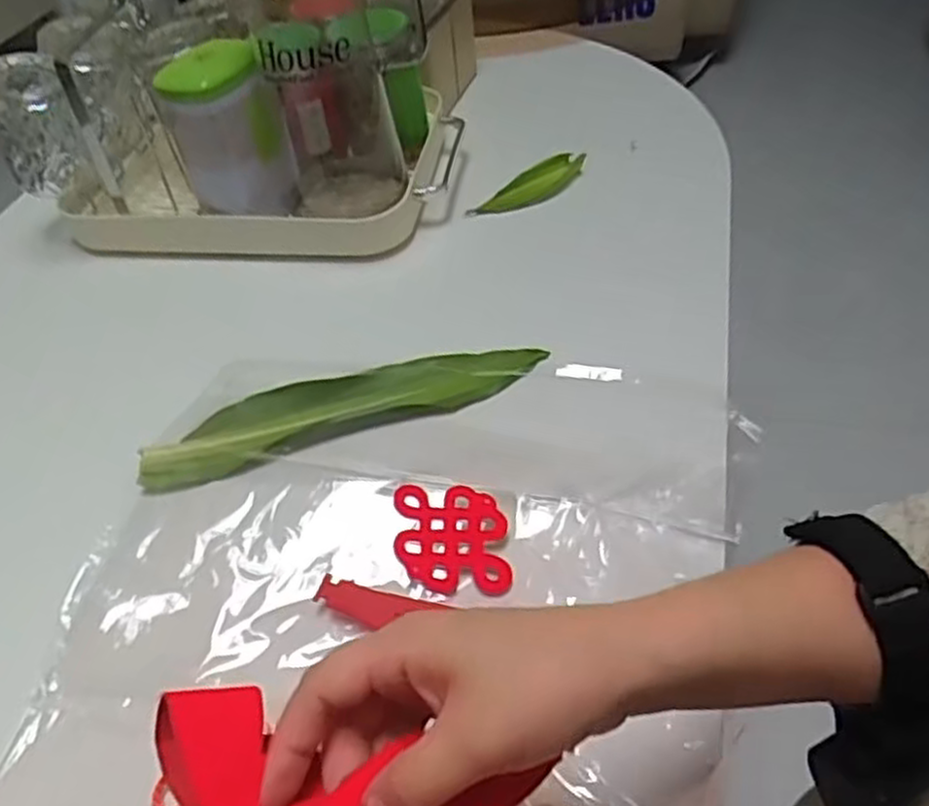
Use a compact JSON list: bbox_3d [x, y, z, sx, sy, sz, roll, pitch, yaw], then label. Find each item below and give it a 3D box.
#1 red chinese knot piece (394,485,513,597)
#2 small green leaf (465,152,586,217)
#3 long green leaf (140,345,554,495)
[{"bbox_3d":[-0.008,0.077,0.443,0.065,0.010,0.062,-3,47,3],"label":"red chinese knot piece"},{"bbox_3d":[0.055,-0.188,0.669,0.106,0.022,0.034,-28,49,-2],"label":"small green leaf"},{"bbox_3d":[-0.078,0.002,0.516,0.270,0.010,0.055,-14,47,-7],"label":"long green leaf"}]

